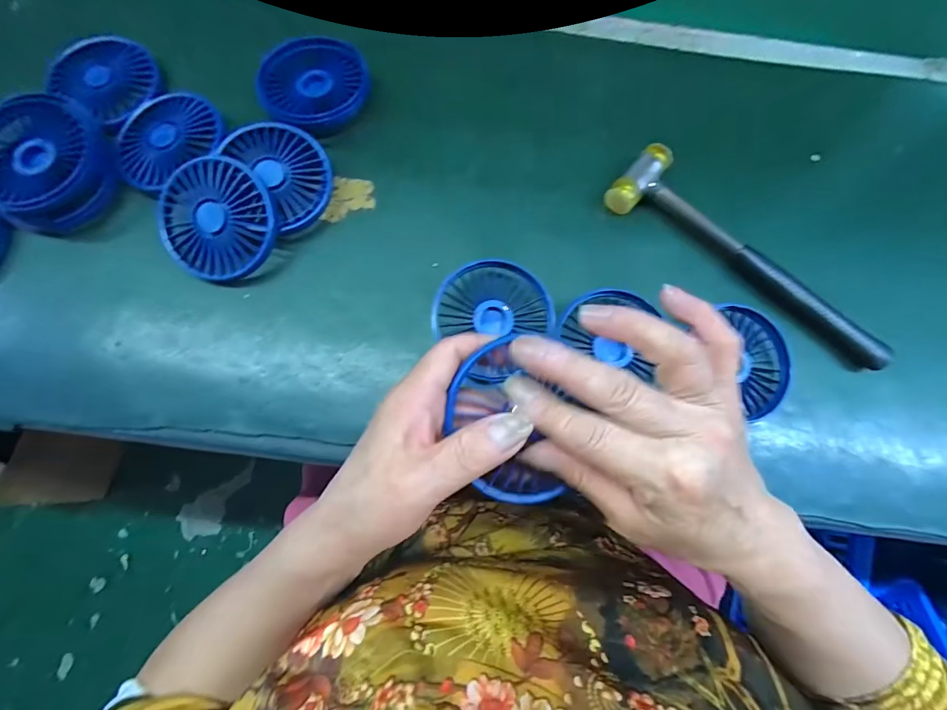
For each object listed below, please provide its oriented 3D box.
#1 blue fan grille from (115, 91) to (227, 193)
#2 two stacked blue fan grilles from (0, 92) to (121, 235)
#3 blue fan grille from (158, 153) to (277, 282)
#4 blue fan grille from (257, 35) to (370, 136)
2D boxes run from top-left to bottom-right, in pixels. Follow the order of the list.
[{"bbox_3d":[-0.248,-0.176,0.341,0.087,0.017,0.088,0,79,-1],"label":"blue fan grille"},{"bbox_3d":[-0.337,-0.153,0.330,0.098,0.028,0.100,26,79,4],"label":"two stacked blue fan grilles"},{"bbox_3d":[-0.192,-0.101,0.319,0.085,0.015,0.088,0,95,4],"label":"blue fan grille"},{"bbox_3d":[-0.133,-0.225,0.355,0.078,0.023,0.086,35,80,5],"label":"blue fan grille"}]

